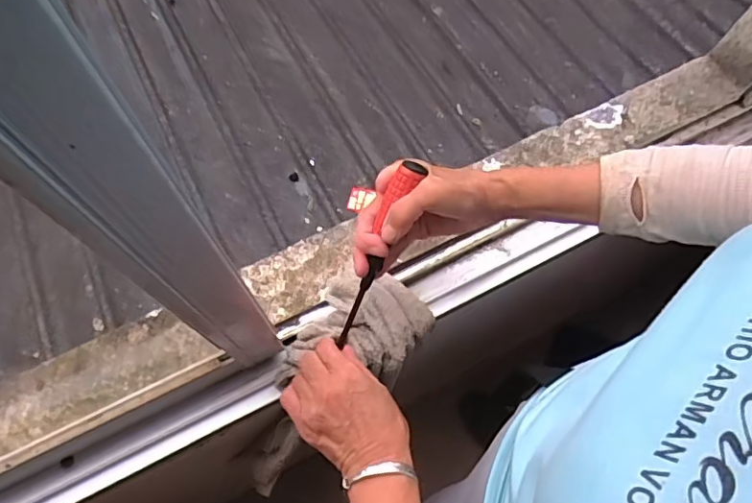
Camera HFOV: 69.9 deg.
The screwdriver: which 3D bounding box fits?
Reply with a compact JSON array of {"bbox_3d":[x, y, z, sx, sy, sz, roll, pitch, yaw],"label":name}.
[{"bbox_3d":[0.001,0.007,0.469,0.021,0.182,0.027,23,31,7],"label":"screwdriver"}]

